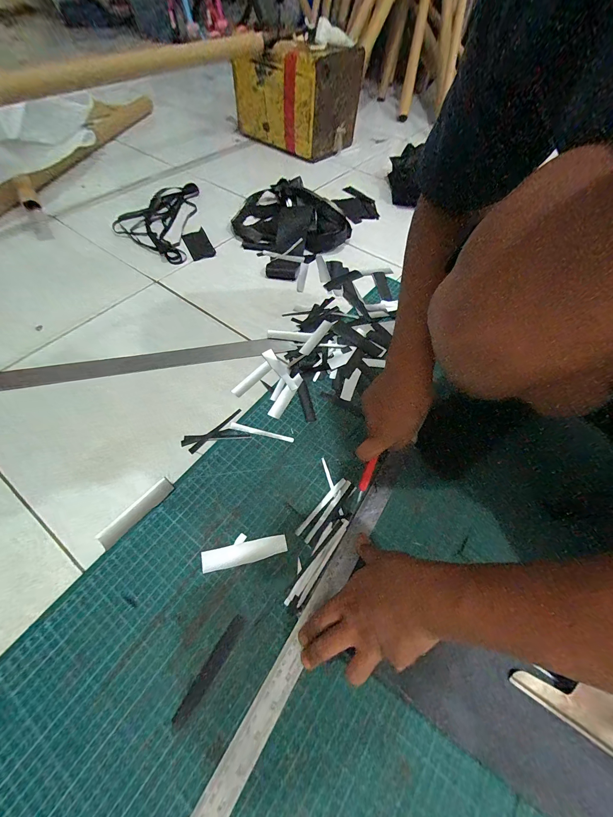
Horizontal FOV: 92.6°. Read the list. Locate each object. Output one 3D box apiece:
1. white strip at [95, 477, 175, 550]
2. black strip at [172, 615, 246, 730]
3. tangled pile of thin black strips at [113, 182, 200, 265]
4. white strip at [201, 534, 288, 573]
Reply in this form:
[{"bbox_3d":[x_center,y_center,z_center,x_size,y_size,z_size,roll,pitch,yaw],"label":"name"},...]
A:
[{"bbox_3d":[-0.220,0.133,0.380,0.024,0.006,0.099,38,63,18],"label":"white strip"},{"bbox_3d":[-0.099,0.270,0.304,0.017,0.004,0.099,31,61,14],"label":"black strip"},{"bbox_3d":[-0.371,-0.477,0.727,0.171,0.018,0.333,-1,59,-5],"label":"tangled pile of thin black strips"},{"bbox_3d":[-0.075,0.177,0.360,0.101,0.004,0.024,-8,58,-11],"label":"white strip"}]

